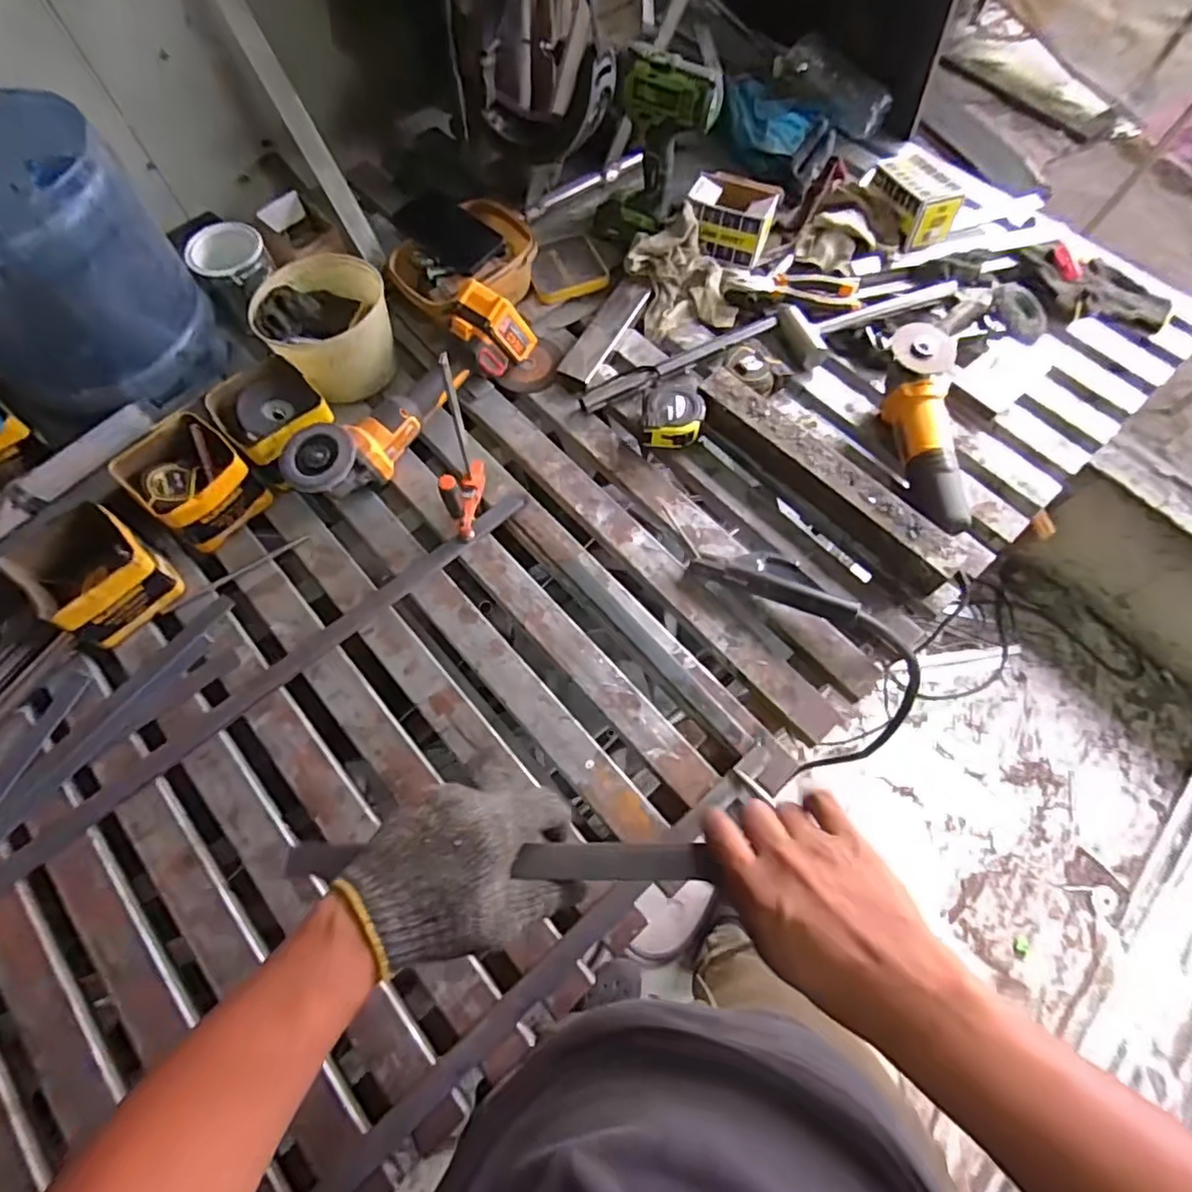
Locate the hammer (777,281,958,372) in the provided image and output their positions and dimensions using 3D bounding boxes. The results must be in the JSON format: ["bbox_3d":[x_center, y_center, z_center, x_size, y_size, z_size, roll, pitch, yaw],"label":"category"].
[{"bbox_3d":[0.397,-0.424,0.897,0.265,0.035,0.097,-23,68,-10],"label":"hammer"}]

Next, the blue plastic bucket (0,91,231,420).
[{"bbox_3d":[-0.638,-0.374,0.712,0.243,0.242,0.243,0,66,0],"label":"blue plastic bucket"}]

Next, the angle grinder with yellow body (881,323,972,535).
[{"bbox_3d":[0.429,-0.216,0.790,0.094,0.096,0.270,5,67,2],"label":"angle grinder with yellow body"}]

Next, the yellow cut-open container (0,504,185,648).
[{"bbox_3d":[-0.584,-0.024,0.709,0.122,0.084,0.122,41,74,13],"label":"yellow cut-open container"}]

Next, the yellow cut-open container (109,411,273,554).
[{"bbox_3d":[-0.501,-0.142,0.757,0.136,0.084,0.122,38,73,13],"label":"yellow cut-open container"}]

